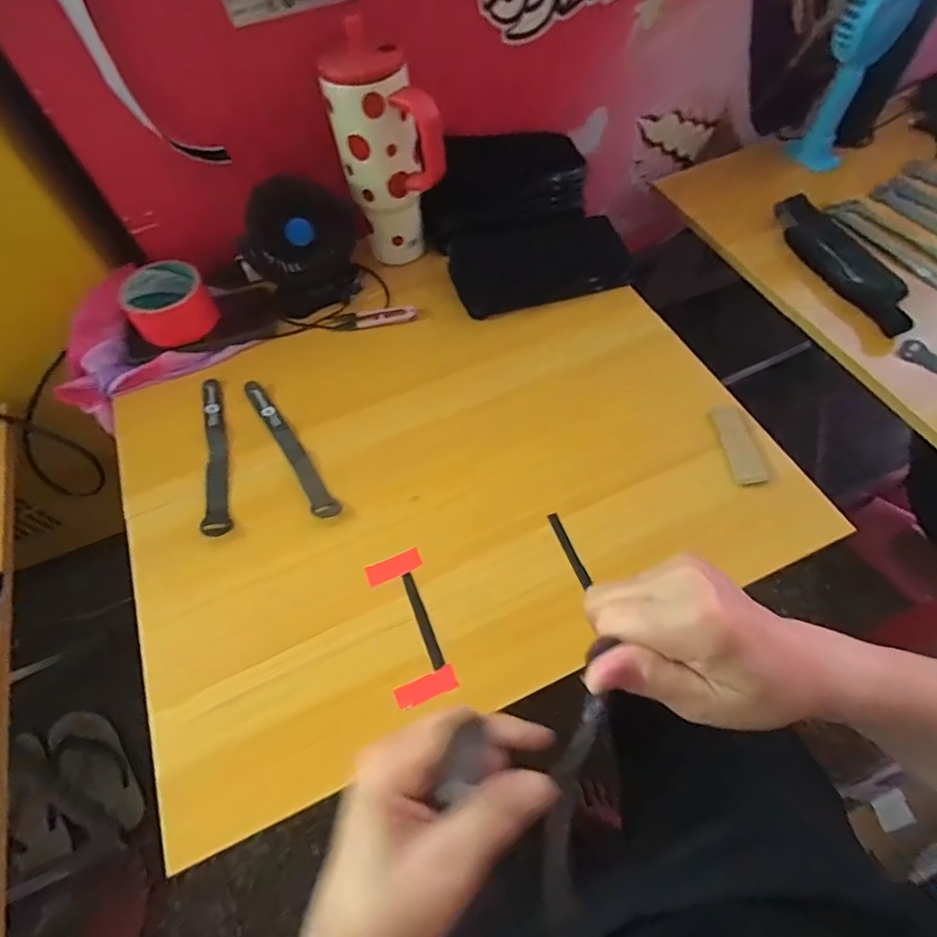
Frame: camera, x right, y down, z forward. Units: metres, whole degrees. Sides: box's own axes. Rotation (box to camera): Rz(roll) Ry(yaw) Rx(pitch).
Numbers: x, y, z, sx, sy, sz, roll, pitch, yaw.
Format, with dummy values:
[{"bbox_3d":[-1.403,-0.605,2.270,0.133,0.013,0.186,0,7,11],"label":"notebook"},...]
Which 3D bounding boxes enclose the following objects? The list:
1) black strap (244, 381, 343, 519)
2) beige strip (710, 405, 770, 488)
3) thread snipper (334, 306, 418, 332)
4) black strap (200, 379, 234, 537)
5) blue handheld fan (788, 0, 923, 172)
[{"bbox_3d":[-0.183,-0.023,0.527,0.024,0.005,0.194,-33,64,-15],"label":"black strap"},{"bbox_3d":[0.252,-0.024,0.484,0.028,0.005,0.082,-5,60,0],"label":"beige strip"},{"bbox_3d":[-0.107,-0.176,0.610,0.093,0.005,0.028,-10,60,-2],"label":"thread snipper"},{"bbox_3d":[-0.257,-0.018,0.522,0.024,0.010,0.192,-17,61,-6],"label":"black strap"},{"bbox_3d":[0.493,-0.504,0.679,0.078,0.240,0.093,26,65,17],"label":"blue handheld fan"}]

